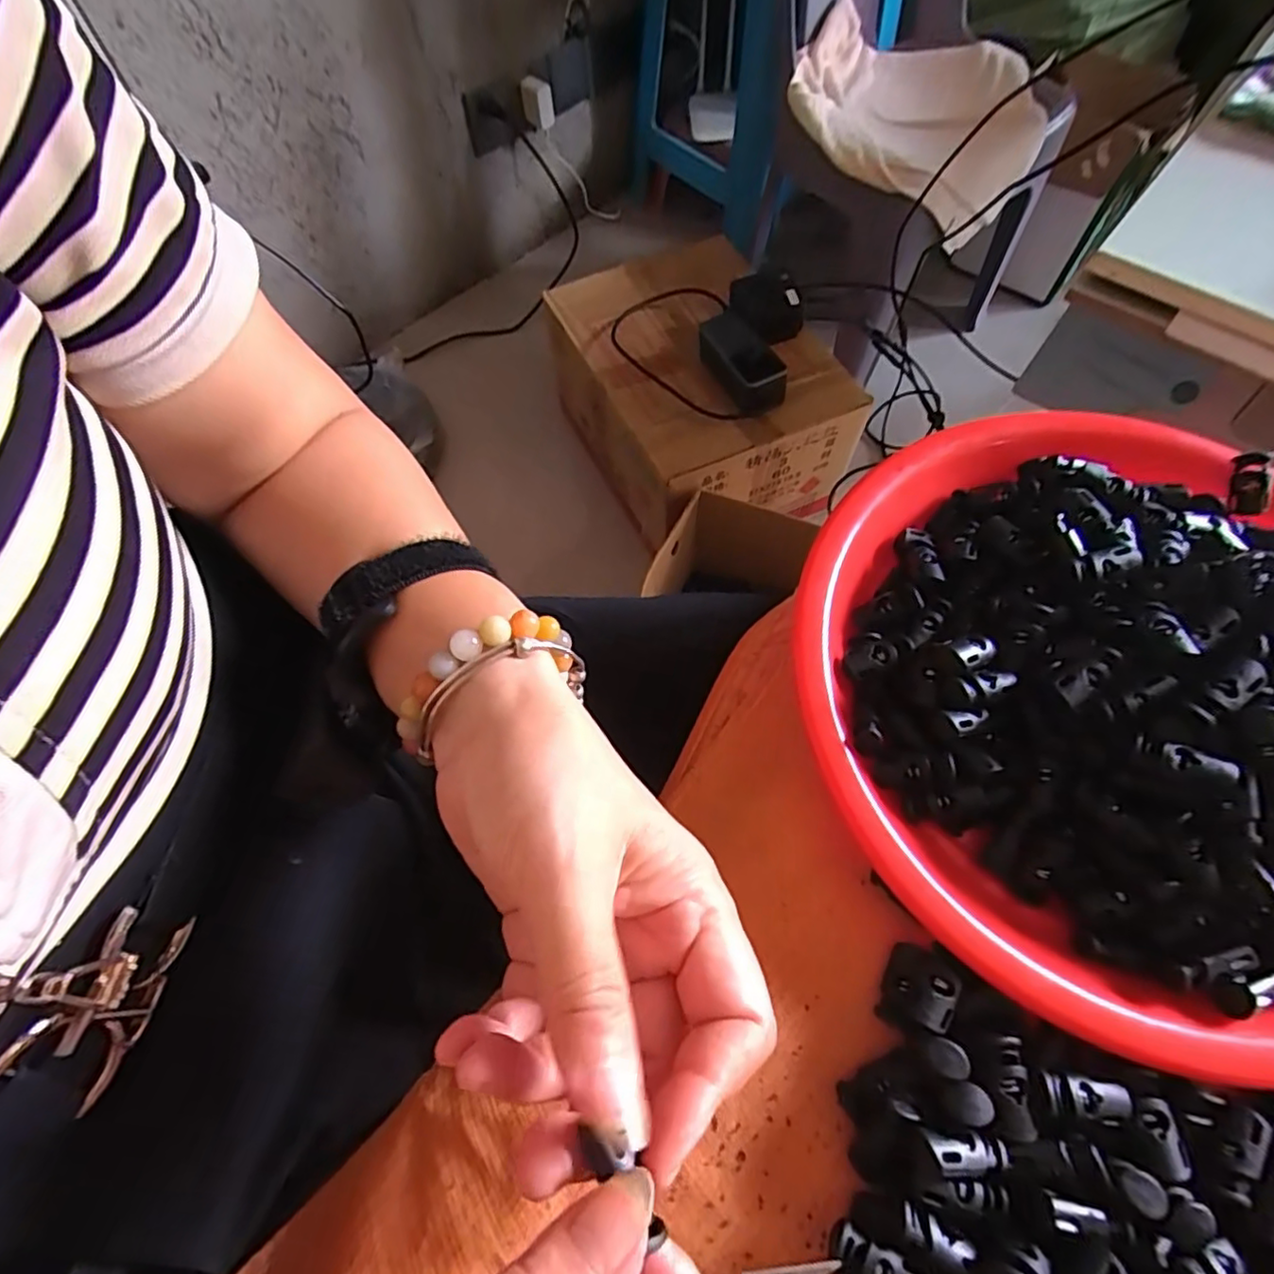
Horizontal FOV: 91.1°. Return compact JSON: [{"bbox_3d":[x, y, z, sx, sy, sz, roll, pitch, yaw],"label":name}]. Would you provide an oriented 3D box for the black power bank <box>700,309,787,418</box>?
[{"bbox_3d":[0.122,-0.337,0.758,0.067,0.036,0.144,-27,66,-11],"label":"black power bank"}]

